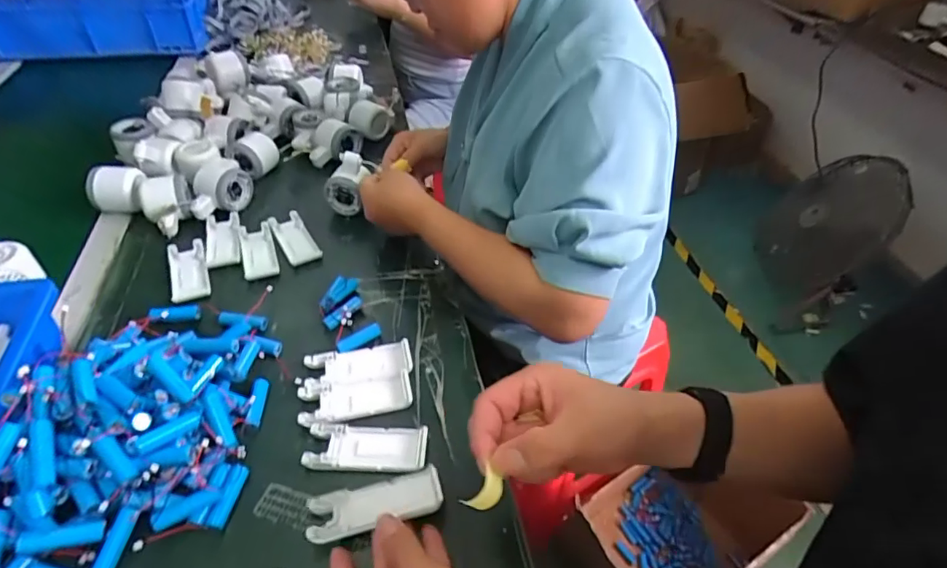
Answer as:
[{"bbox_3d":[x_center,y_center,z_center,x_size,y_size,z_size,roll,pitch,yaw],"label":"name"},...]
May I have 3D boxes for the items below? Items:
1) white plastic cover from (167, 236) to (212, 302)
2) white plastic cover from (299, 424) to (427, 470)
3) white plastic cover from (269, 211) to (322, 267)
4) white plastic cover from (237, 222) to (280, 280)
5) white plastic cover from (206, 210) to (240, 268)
[{"bbox_3d":[-0.341,-0.016,0.623,0.041,0.009,0.105,-17,47,-20],"label":"white plastic cover"},{"bbox_3d":[-0.093,0.143,0.458,0.103,0.009,0.042,2,43,-1],"label":"white plastic cover"},{"bbox_3d":[-0.231,-0.059,0.677,0.041,0.016,0.101,-22,49,-25],"label":"white plastic cover"},{"bbox_3d":[-0.270,-0.041,0.655,0.041,0.012,0.107,-14,46,-17],"label":"white plastic cover"},{"bbox_3d":[-0.321,-0.052,0.668,0.043,0.017,0.103,-12,45,-16],"label":"white plastic cover"}]

